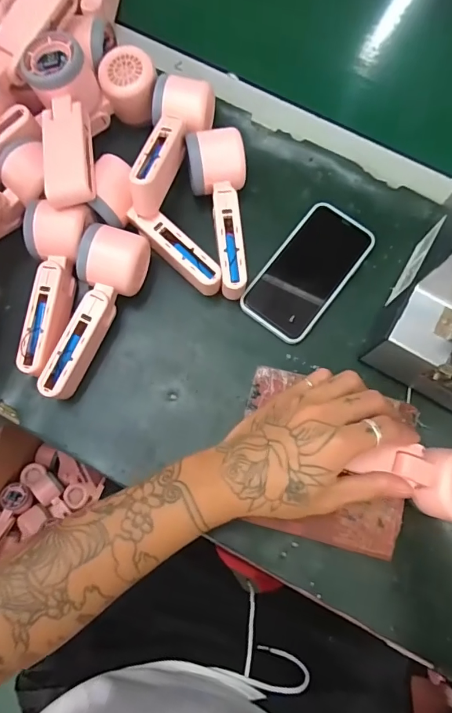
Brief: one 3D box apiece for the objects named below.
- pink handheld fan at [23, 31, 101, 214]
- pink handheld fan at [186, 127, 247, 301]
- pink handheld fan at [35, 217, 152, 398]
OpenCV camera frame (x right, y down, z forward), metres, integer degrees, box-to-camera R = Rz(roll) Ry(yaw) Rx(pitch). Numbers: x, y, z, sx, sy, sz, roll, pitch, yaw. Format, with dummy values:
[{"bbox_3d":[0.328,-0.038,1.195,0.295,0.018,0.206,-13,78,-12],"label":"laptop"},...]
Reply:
[{"bbox_3d":[-0.147,-0.219,0.414,0.058,0.045,0.166,-12,77,-4],"label":"pink handheld fan"},{"bbox_3d":[-0.006,-0.137,0.432,0.055,0.061,0.149,-3,77,-2],"label":"pink handheld fan"},{"bbox_3d":[-0.123,-0.038,0.409,0.054,0.057,0.164,19,77,4],"label":"pink handheld fan"}]

